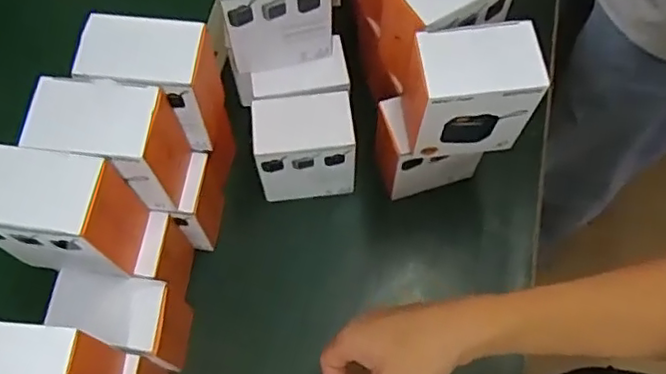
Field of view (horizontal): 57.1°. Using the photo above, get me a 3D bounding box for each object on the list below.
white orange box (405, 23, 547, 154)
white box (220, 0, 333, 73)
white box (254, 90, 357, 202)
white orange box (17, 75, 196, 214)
[{"bbox_3d":[0.119,-0.085,0.544,0.095,0.122,0.074,-6,67,-2],"label":"white orange box"},{"bbox_3d":[-0.054,-0.173,0.579,0.100,0.108,0.064,-12,67,-4],"label":"white box"},{"bbox_3d":[-0.026,-0.038,0.647,0.104,0.128,0.072,-4,67,-1],"label":"white box"},{"bbox_3d":[-0.183,-0.033,0.520,0.102,0.111,0.066,3,67,2],"label":"white orange box"}]

